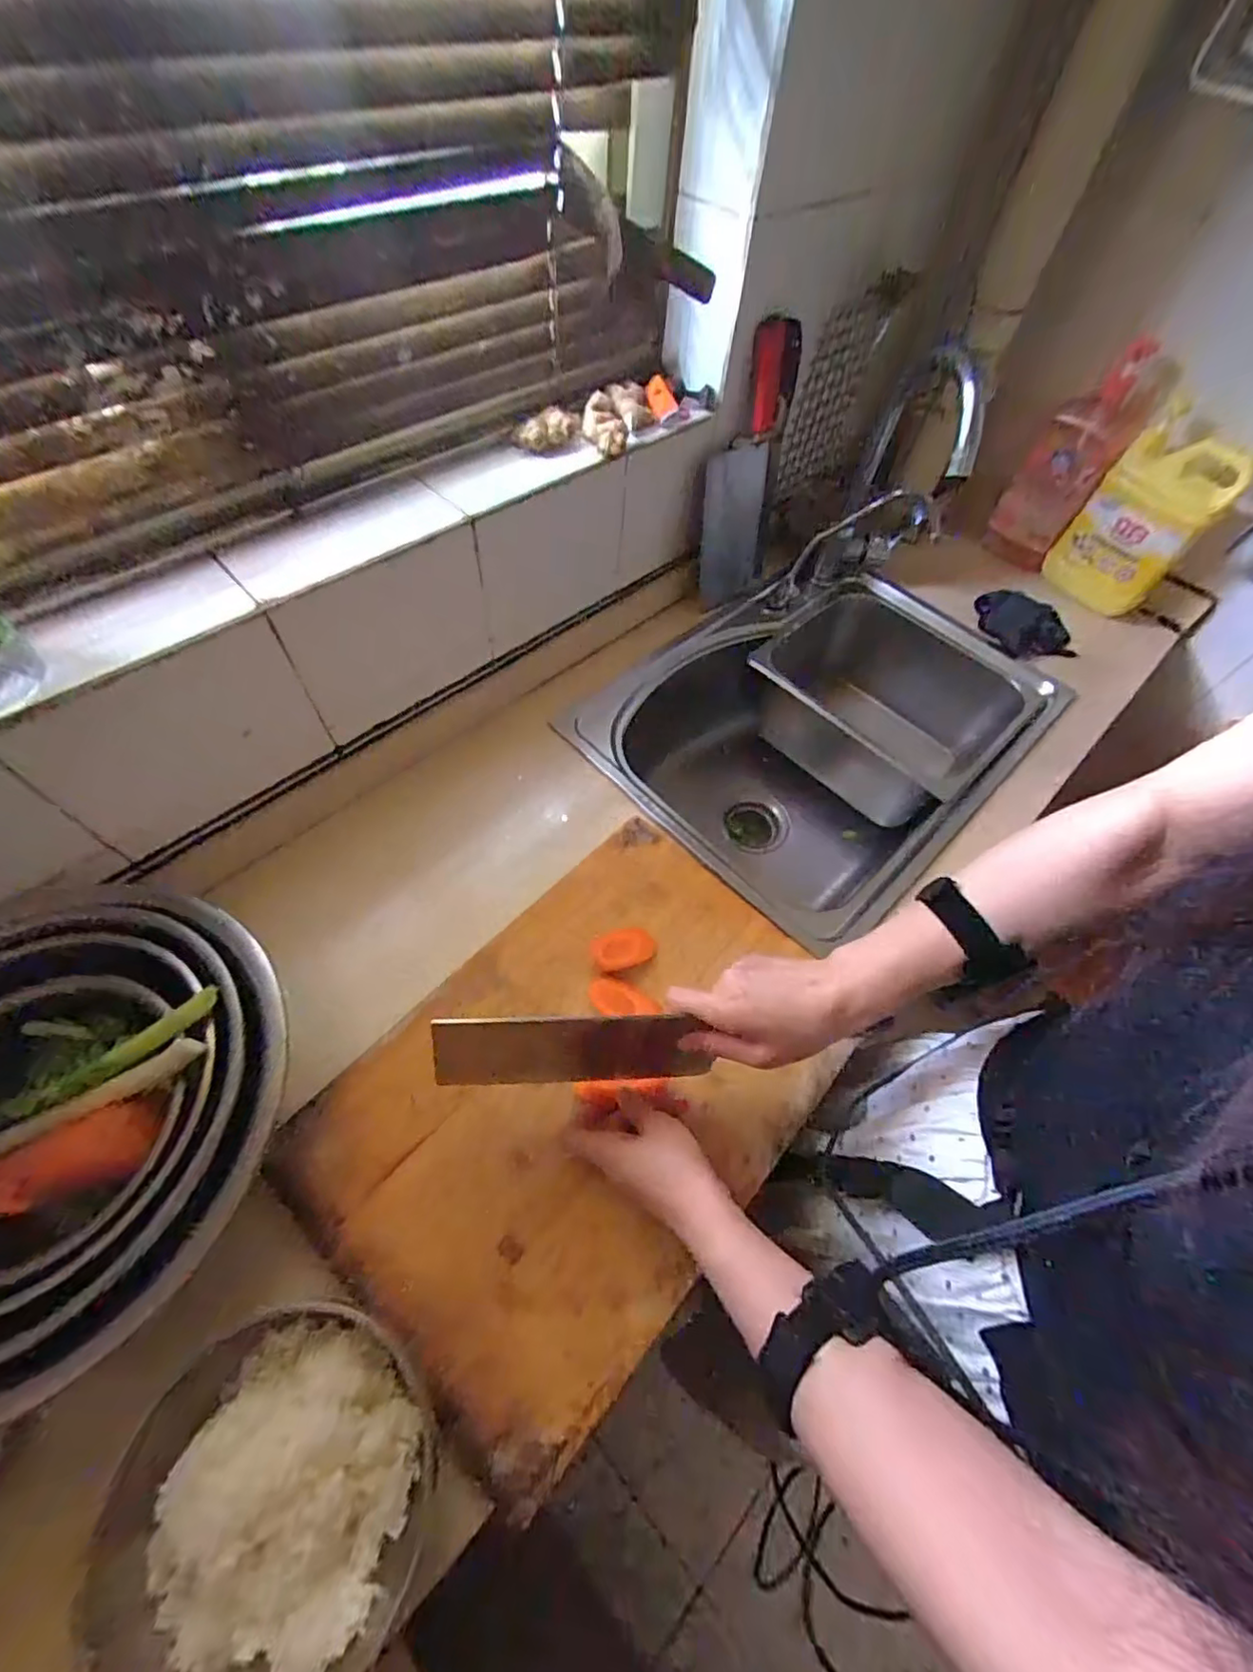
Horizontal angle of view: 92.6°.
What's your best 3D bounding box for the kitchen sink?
[{"bbox_3d":[0.242,-0.119,0.857,0.589,0.235,0.455,-38,69,-23],"label":"kitchen sink"}]

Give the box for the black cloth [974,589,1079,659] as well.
[{"bbox_3d":[0.579,-0.306,0.871,0.098,0.032,0.137,-12,58,-11],"label":"black cloth"}]

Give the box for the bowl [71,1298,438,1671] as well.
[{"bbox_3d":[-0.210,0.386,0.349,0.176,0.064,0.167,2,56,-3],"label":"bowl"}]

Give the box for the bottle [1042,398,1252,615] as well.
[{"bbox_3d":[0.702,-0.432,0.818,0.142,0.213,0.070,35,63,16],"label":"bottle"}]

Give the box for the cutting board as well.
[{"bbox_3d":[-0.025,0.197,0.503,0.299,0.027,0.444,39,62,20],"label":"cutting board"}]

